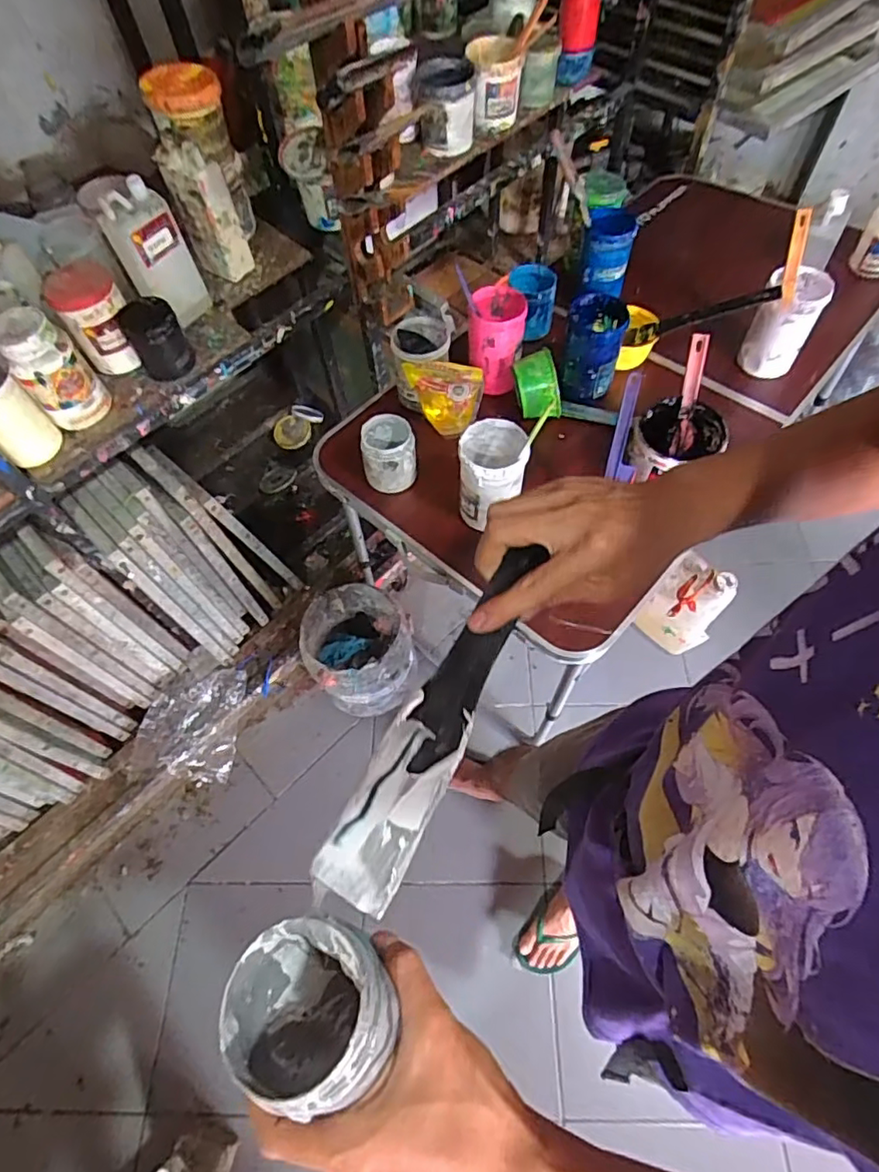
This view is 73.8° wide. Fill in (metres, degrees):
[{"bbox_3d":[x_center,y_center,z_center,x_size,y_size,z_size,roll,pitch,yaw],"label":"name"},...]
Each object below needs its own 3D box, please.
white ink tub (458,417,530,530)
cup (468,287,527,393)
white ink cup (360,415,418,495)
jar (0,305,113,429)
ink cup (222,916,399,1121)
[{"bbox_3d":[0.074,-0.161,0.879,0.089,0.164,0.094,-1,62,2],"label":"white ink tub"},{"bbox_3d":[0.100,-0.426,1.020,0.094,0.141,0.106,4,63,5],"label":"cup"},{"bbox_3d":[-0.082,-0.215,0.943,0.083,0.104,0.076,-1,62,2],"label":"white ink cup"},{"bbox_3d":[-0.595,-0.329,0.906,0.093,0.179,0.088,-1,62,2],"label":"jar"},{"bbox_3d":[-0.068,0.221,0.311,0.082,0.061,0.077,-3,61,-3],"label":"ink cup"}]

